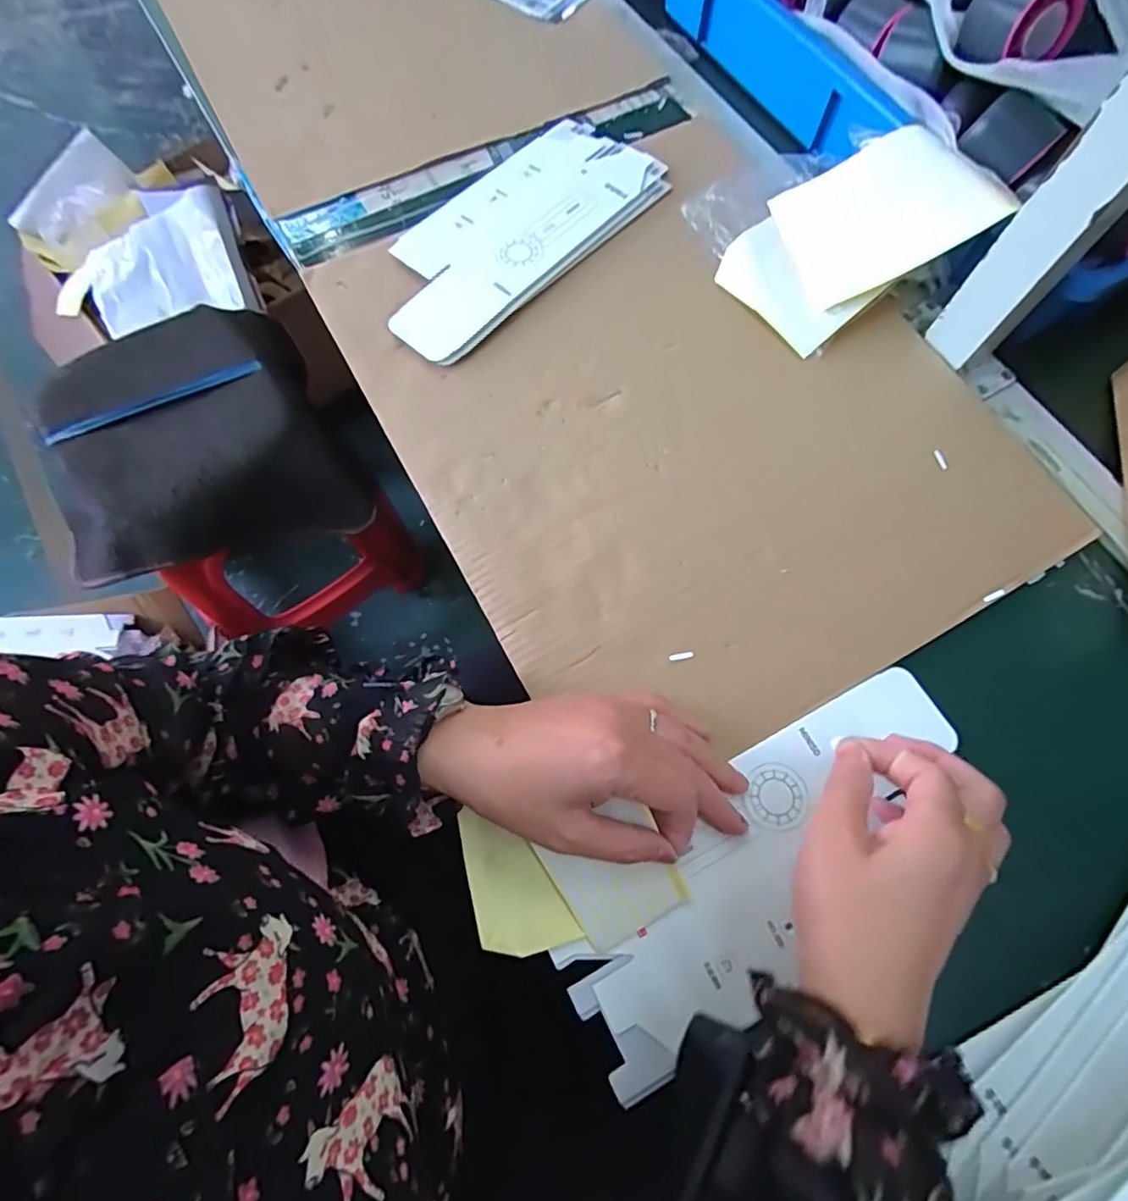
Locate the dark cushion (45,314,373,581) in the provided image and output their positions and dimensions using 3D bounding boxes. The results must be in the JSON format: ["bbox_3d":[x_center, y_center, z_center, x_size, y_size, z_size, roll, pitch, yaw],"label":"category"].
[{"bbox_3d":[-0.494,-0.220,0.796,0.351,0.105,0.348,-25,73,-9],"label":"dark cushion"}]

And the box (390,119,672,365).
[{"bbox_3d":[-0.045,-0.315,0.496,0.127,0.014,0.277,42,75,12],"label":"box"}]

